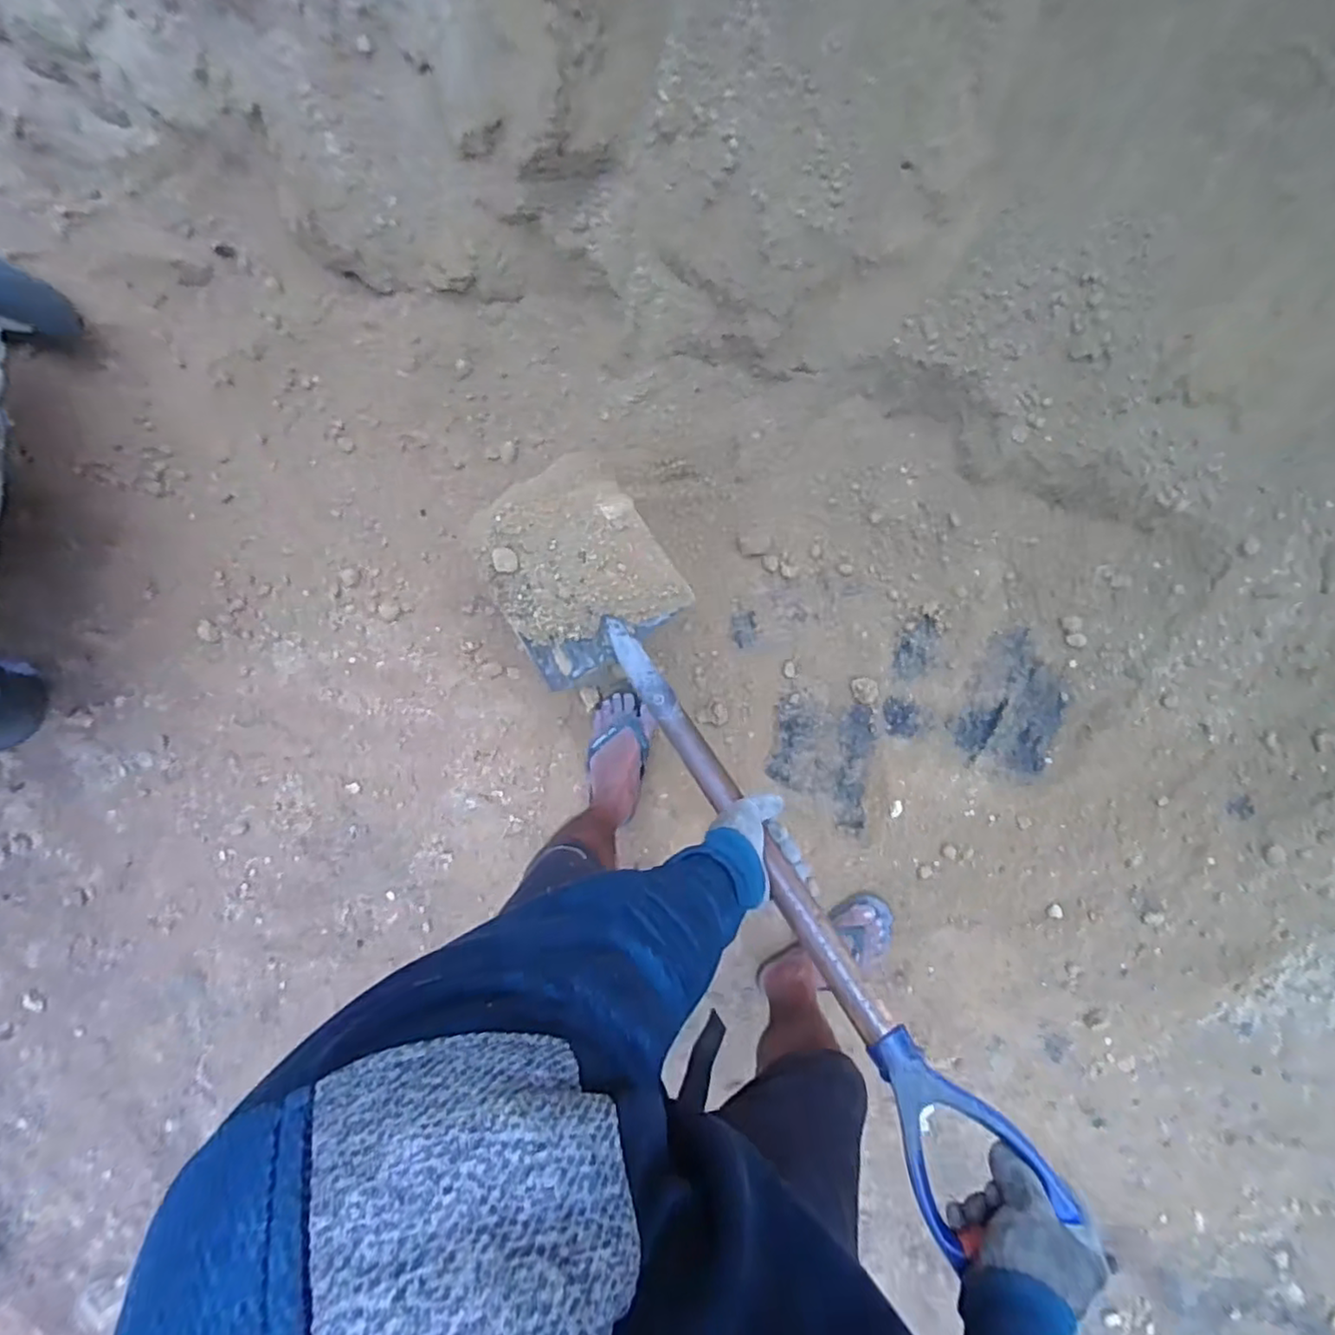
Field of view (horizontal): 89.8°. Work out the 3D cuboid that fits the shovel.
[{"bbox_3d":[0.028,0.111,0.728,0.216,0.148,0.776,-35,64,5],"label":"shovel"}]

